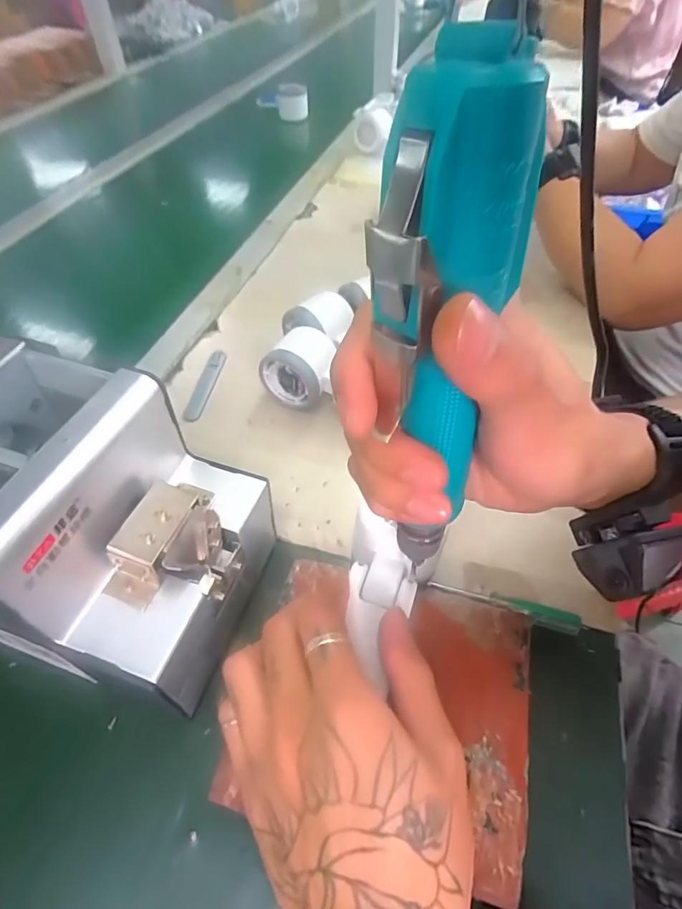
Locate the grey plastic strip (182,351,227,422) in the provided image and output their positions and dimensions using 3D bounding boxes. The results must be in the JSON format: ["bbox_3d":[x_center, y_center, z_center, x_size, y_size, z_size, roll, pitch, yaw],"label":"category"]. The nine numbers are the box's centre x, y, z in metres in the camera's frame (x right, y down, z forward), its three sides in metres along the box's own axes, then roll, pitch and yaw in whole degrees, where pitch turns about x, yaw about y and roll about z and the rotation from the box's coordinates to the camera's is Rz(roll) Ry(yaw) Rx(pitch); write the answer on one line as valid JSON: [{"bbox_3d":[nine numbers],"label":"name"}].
[{"bbox_3d":[-0.130,-0.068,0.451,0.018,0.005,0.096,6,51,4],"label":"grey plastic strip"}]

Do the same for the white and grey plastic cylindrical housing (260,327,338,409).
[{"bbox_3d":[-0.037,-0.080,0.433,0.062,0.060,0.052,14,52,11],"label":"white and grey plastic cylindrical housing"}]

